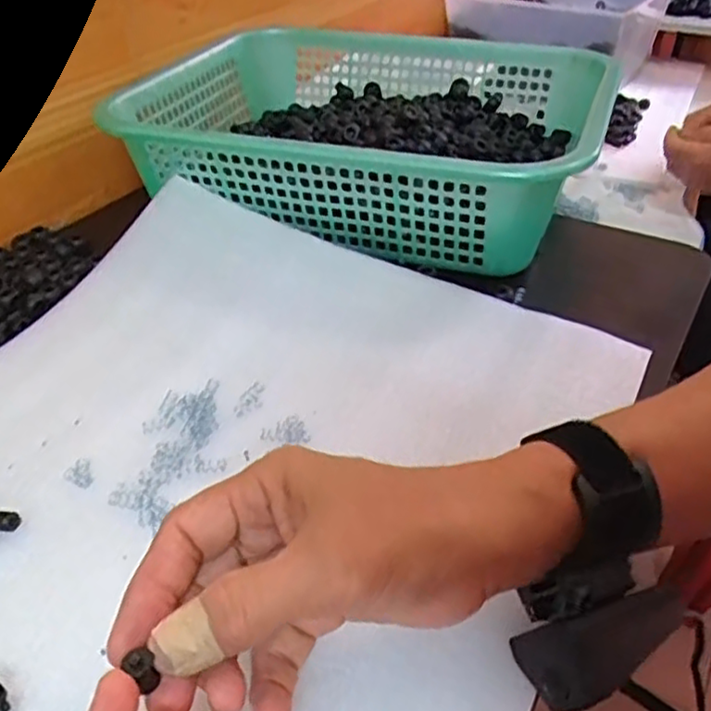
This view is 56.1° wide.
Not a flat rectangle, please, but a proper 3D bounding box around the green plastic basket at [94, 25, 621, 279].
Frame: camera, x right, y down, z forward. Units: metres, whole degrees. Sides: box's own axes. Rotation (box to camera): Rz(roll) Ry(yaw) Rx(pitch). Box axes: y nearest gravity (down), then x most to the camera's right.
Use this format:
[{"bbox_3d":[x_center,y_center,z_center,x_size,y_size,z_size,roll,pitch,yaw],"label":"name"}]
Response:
[{"bbox_3d":[0.010,-0.201,0.592,0.380,0.088,0.317,14,41,19],"label":"green plastic basket"}]

